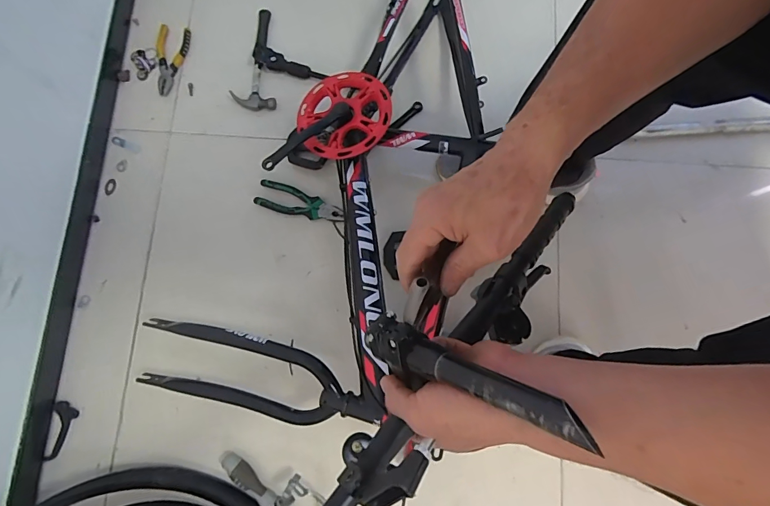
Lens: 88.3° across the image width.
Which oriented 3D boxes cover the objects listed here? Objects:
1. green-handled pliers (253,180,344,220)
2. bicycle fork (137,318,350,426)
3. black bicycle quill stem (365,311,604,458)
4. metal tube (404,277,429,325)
[{"bbox_3d":[-0.167,-0.096,0.782,0.173,0.021,0.057,20,80,3],"label":"green-handled pliers"},{"bbox_3d":[-0.224,0.191,0.634,0.346,0.060,0.123,11,80,2],"label":"bicycle fork"},{"bbox_3d":[0.055,0.087,0.280,0.172,0.038,0.040,12,72,47],"label":"black bicycle quill stem"},{"bbox_3d":[0.023,0.038,0.312,0.012,0.008,0.037,21,105,4],"label":"metal tube"}]

